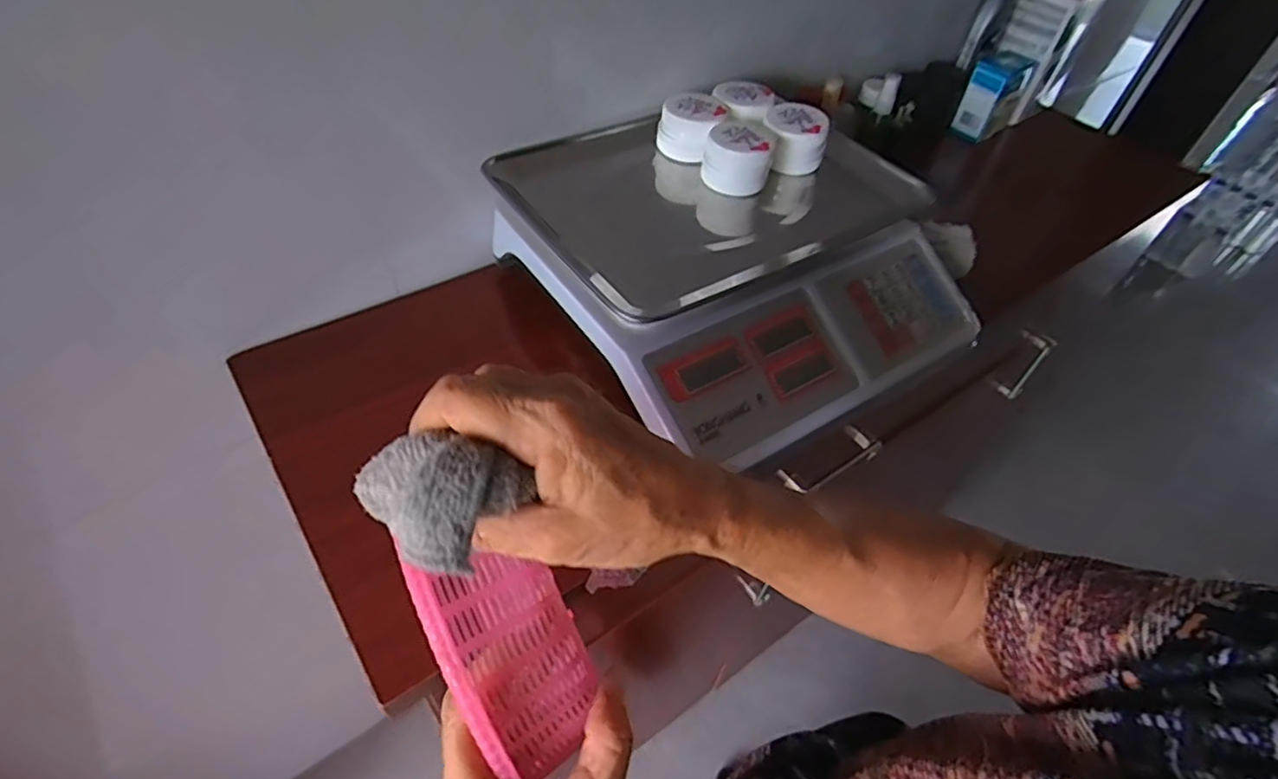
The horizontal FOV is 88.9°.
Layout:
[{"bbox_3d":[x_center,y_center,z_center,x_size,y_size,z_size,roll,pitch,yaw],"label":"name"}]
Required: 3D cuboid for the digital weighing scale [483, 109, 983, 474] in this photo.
[{"bbox_3d":[0.085,-0.121,0.549,0.319,0.093,0.320,-27,57,-25],"label":"digital weighing scale"}]

